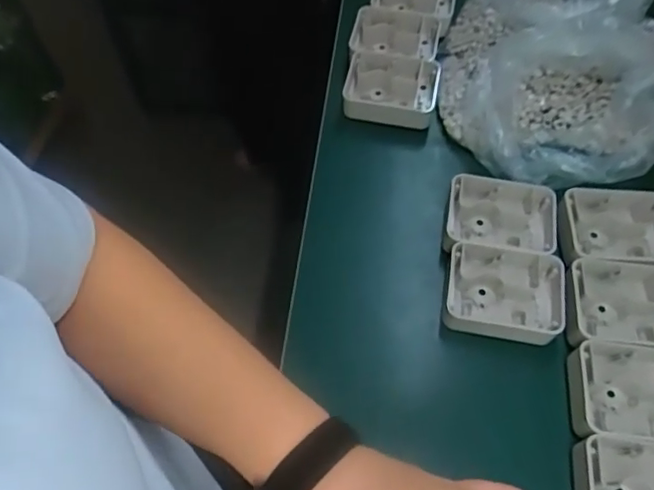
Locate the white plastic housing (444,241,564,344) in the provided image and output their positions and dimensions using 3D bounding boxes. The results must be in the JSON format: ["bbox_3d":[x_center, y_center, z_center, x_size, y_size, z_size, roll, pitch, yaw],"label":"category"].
[{"bbox_3d":[0.204,0.056,0.655,0.133,0.040,0.103,7,60,4],"label":"white plastic housing"}]

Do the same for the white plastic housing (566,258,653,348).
[{"bbox_3d":[0.340,0.072,0.639,0.138,0.036,0.103,8,60,5],"label":"white plastic housing"}]

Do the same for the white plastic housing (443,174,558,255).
[{"bbox_3d":[0.215,-0.030,0.702,0.134,0.040,0.100,7,60,4],"label":"white plastic housing"}]

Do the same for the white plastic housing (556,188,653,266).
[{"bbox_3d":[0.353,-0.016,0.690,0.146,0.039,0.102,4,59,2],"label":"white plastic housing"}]

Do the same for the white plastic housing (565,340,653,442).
[{"bbox_3d":[0.324,0.155,0.590,0.137,0.034,0.100,5,59,3],"label":"white plastic housing"}]

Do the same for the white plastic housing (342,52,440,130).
[{"bbox_3d":[0.090,-0.222,0.808,0.129,0.047,0.094,12,60,7],"label":"white plastic housing"}]

